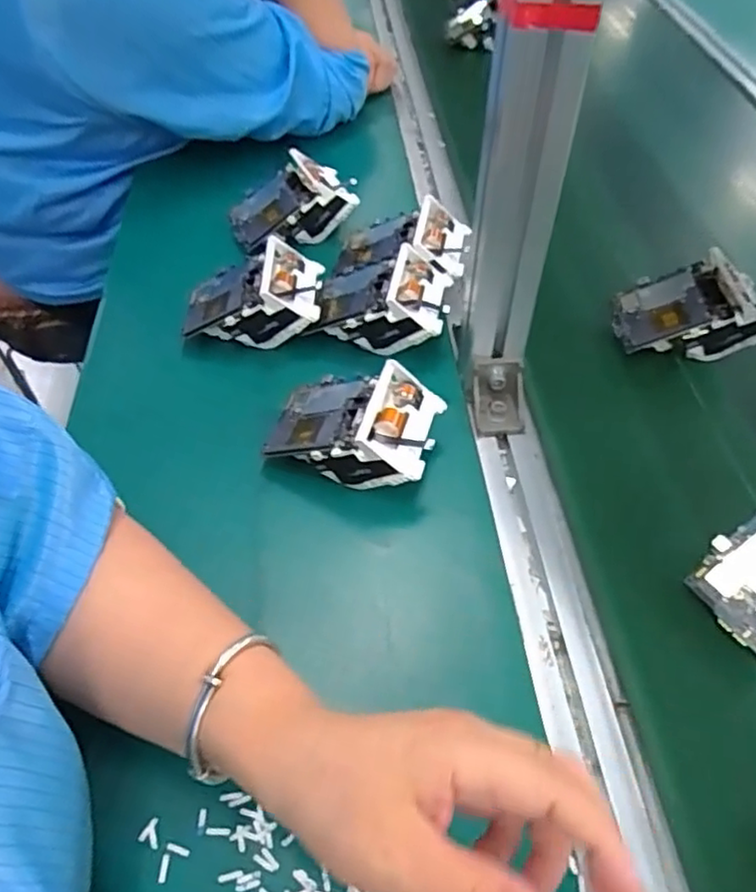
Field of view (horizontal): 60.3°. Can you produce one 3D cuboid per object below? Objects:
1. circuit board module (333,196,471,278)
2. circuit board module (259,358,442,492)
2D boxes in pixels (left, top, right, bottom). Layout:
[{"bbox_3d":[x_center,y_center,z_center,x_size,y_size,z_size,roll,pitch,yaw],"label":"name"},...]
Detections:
[{"bbox_3d":[0.017,-0.170,0.577,0.123,0.051,0.080,-14,40,29],"label":"circuit board module"},{"bbox_3d":[-0.019,-0.015,0.451,0.115,0.053,0.075,14,53,13],"label":"circuit board module"}]

